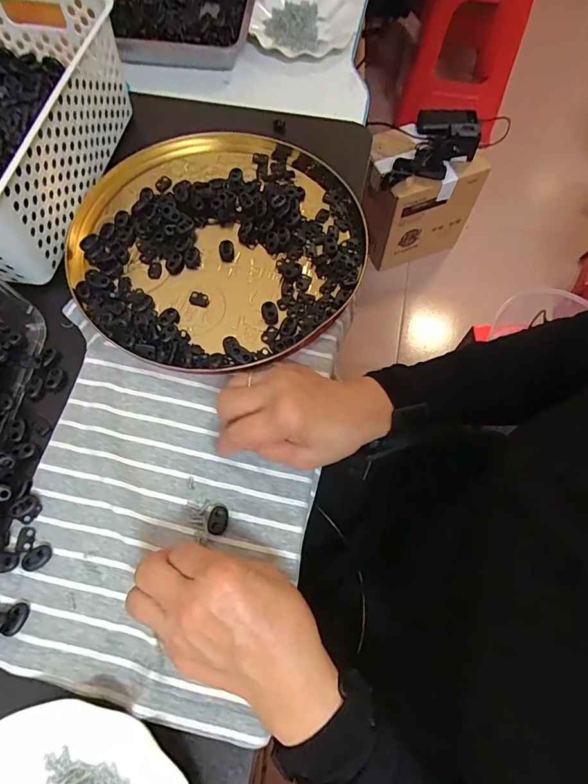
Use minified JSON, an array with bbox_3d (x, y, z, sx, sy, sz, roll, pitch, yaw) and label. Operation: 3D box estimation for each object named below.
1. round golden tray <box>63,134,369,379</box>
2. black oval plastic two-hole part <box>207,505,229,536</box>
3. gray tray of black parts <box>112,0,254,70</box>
[{"bbox_3d":[-0.076,-0.155,0.437,0.279,0.018,0.289,0,68,0],"label":"round golden tray"},{"bbox_3d":[-0.060,0.101,0.340,0.015,0.004,0.022,11,68,4],"label":"black oval plastic two-hole part"},{"bbox_3d":[-0.184,-0.677,0.756,0.233,0.057,0.314,2,68,0],"label":"gray tray of black parts"}]

